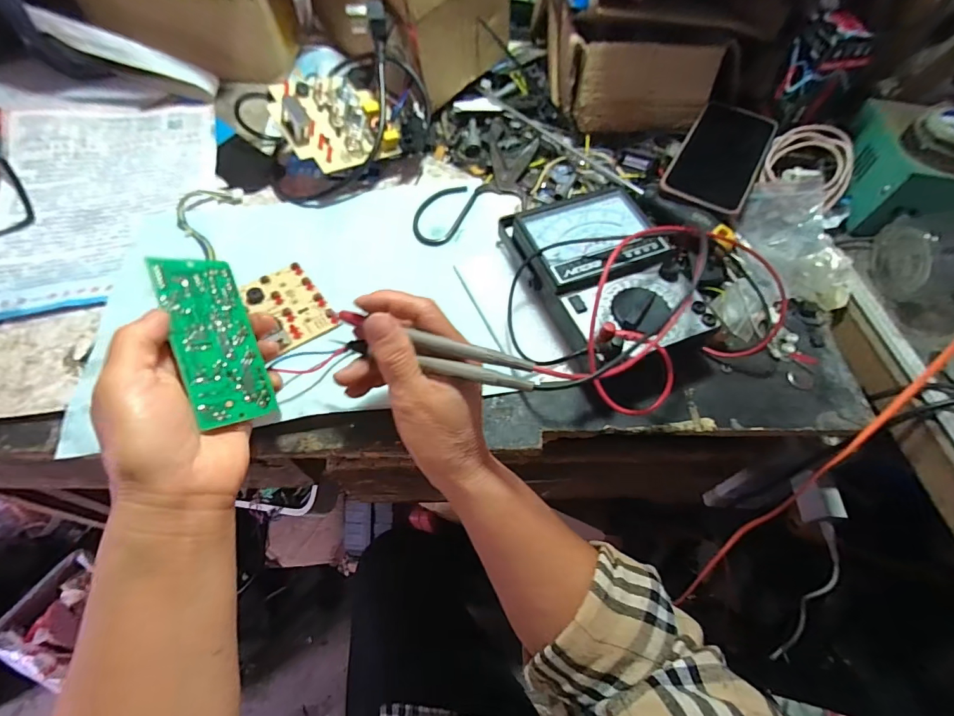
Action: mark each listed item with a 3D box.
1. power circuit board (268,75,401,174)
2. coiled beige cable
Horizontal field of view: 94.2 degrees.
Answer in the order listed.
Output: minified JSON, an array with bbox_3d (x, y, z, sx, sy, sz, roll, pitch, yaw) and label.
[{"bbox_3d":[-0.143,-0.243,0.453,0.109,0.027,0.103,-23,84,-25],"label":"power circuit board"},{"bbox_3d":[0.339,-0.203,0.451,0.084,0.029,0.087,0,92,8],"label":"coiled beige cable"}]

